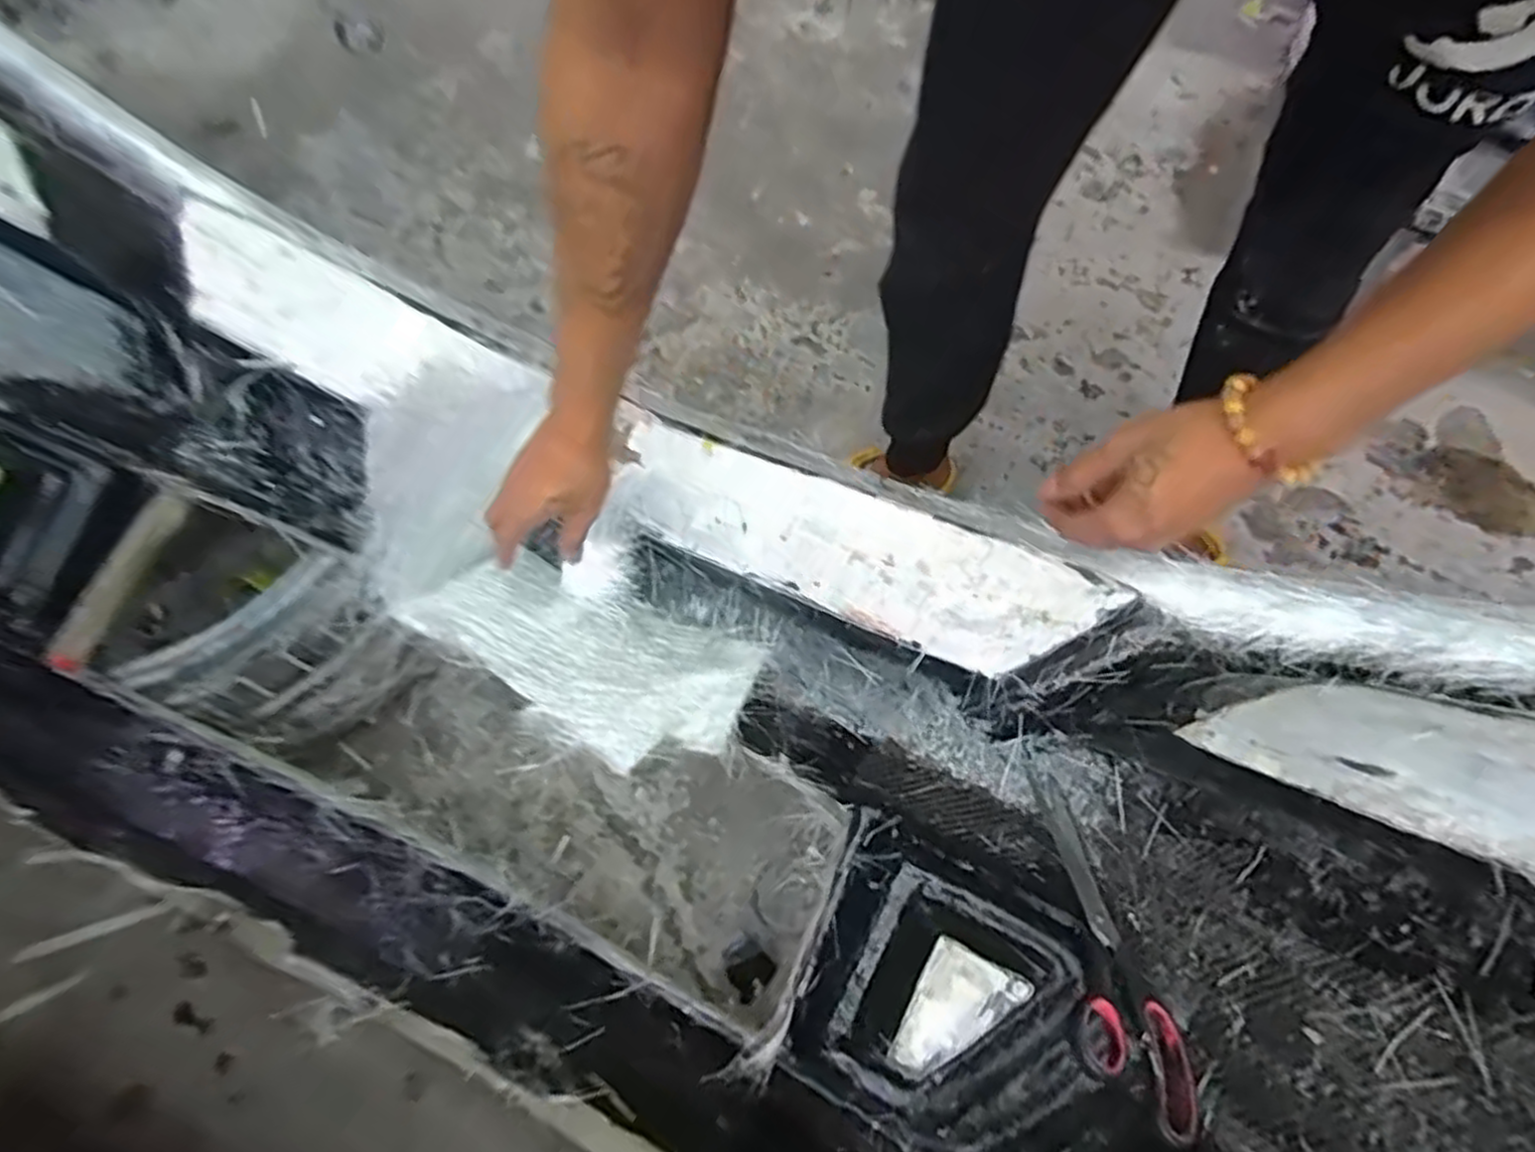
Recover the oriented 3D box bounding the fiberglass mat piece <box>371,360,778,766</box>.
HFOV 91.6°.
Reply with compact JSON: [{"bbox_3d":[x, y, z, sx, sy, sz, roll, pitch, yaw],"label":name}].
[{"bbox_3d":[-0.171,0.014,0.620,0.341,0.157,0.189,45,75,-5],"label":"fiberglass mat piece"}]

